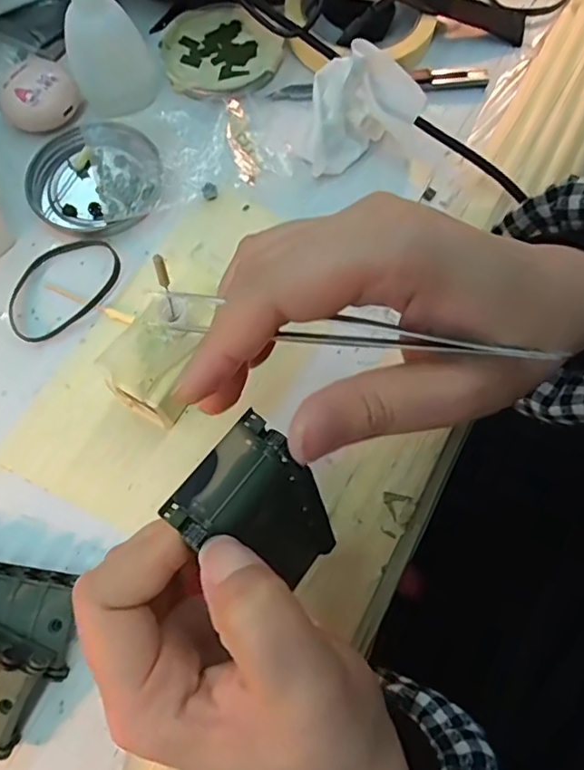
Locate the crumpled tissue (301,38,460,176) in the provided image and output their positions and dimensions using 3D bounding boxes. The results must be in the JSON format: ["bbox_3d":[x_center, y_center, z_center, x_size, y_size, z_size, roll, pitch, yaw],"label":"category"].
[{"bbox_3d":[0.046,-0.157,0.314,0.086,0.045,0.049,-2,69,1],"label":"crumpled tissue"}]

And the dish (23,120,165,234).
[{"bbox_3d":[-0.116,-0.125,0.326,0.080,0.014,0.074,-1,69,2],"label":"dish"}]

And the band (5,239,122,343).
[{"bbox_3d":[-0.129,-0.056,0.303,0.069,0.005,0.048,-41,73,-13],"label":"band"}]

